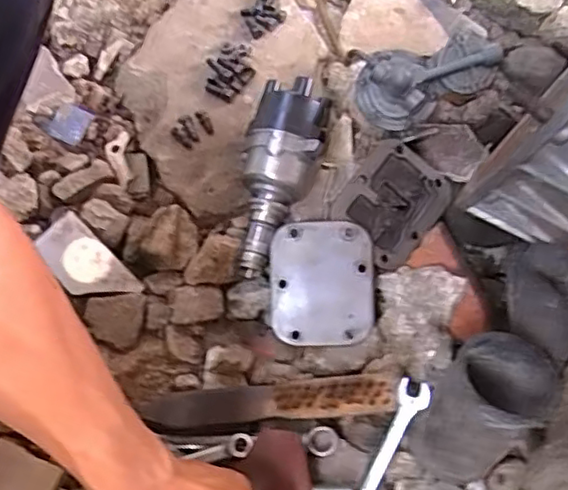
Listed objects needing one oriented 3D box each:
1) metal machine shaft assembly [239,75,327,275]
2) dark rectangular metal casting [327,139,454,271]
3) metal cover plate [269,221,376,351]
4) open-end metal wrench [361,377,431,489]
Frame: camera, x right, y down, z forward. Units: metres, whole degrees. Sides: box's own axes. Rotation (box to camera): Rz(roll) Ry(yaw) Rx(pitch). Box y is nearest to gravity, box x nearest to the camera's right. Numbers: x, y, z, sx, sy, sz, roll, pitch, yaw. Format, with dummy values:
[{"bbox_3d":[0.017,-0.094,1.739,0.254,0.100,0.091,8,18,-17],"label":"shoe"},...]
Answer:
[{"bbox_3d":[-0.008,-0.064,0.621,0.070,0.066,0.187,14,86,5],"label":"metal machine shaft assembly"},{"bbox_3d":[0.104,-0.043,0.620,0.084,0.027,0.112,35,70,8],"label":"dark rectangular metal casting"},{"bbox_3d":[0.035,0.036,0.593,0.094,0.008,0.112,-2,86,-4],"label":"metal cover plate"},{"bbox_3d":[0.087,0.176,0.547,0.026,0.010,0.131,25,93,9],"label":"open-end metal wrench"}]

